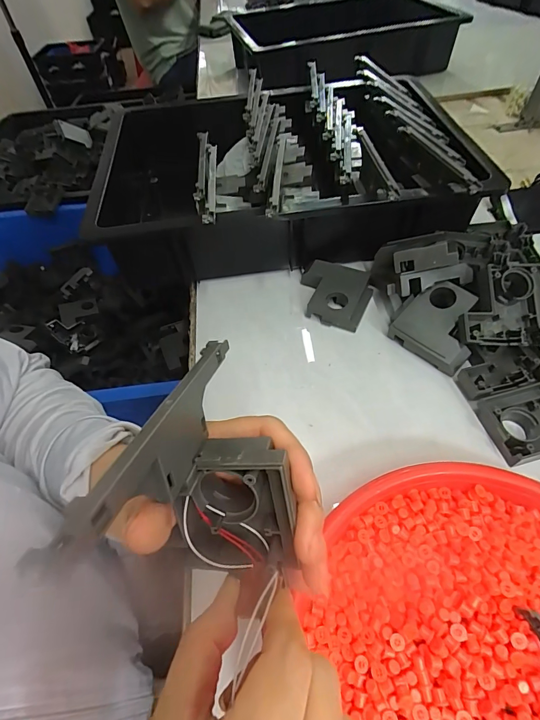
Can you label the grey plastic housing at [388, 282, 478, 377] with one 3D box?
[{"bbox_3d":[0.169,-0.035,0.364,0.072,0.021,0.074,41,90,27],"label":"grey plastic housing"}]

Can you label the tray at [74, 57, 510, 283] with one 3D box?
[{"bbox_3d":[0.017,-0.238,0.488,0.408,0.131,0.331,-9,53,-1],"label":"tray"}]

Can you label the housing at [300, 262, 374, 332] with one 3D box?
[{"bbox_3d":[0.071,-0.074,0.418,0.078,0.031,0.075,16,57,17],"label":"housing"}]

